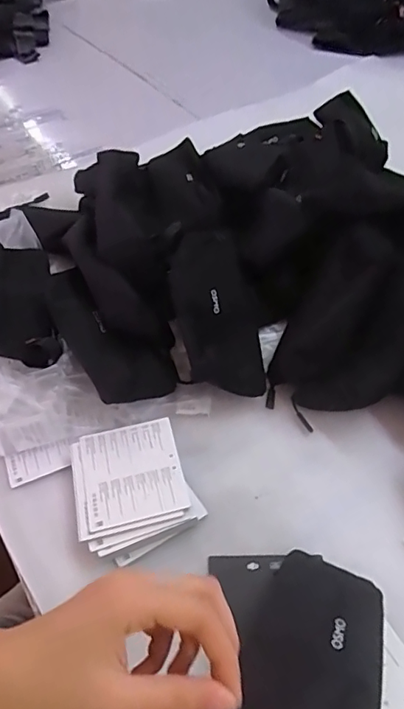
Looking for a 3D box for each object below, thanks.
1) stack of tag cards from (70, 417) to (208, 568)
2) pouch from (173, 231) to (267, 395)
[{"bbox_3d":[-0.065,0.124,0.475,0.104,0.029,0.123,-20,52,-14],"label":"stack of tag cards"},{"bbox_3d":[0.015,-0.043,0.547,0.083,0.033,0.181,-15,90,-10],"label":"pouch"}]

